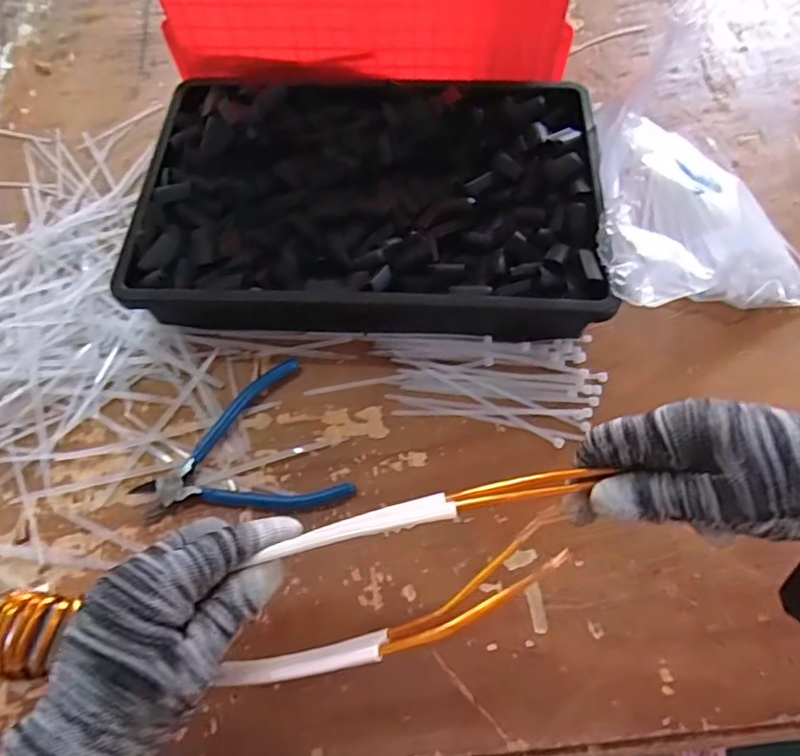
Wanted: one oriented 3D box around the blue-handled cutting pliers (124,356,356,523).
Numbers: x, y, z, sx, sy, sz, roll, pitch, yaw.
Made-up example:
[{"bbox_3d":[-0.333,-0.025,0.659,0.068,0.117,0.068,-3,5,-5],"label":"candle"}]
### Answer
[{"bbox_3d":[-0.120,0.059,0.425,0.137,0.013,0.119,-25,65,-11],"label":"blue-handled cutting pliers"}]

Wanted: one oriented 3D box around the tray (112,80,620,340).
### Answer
[{"bbox_3d":[-0.025,-0.146,0.493,0.364,0.075,0.238,2,63,2],"label":"tray"}]

